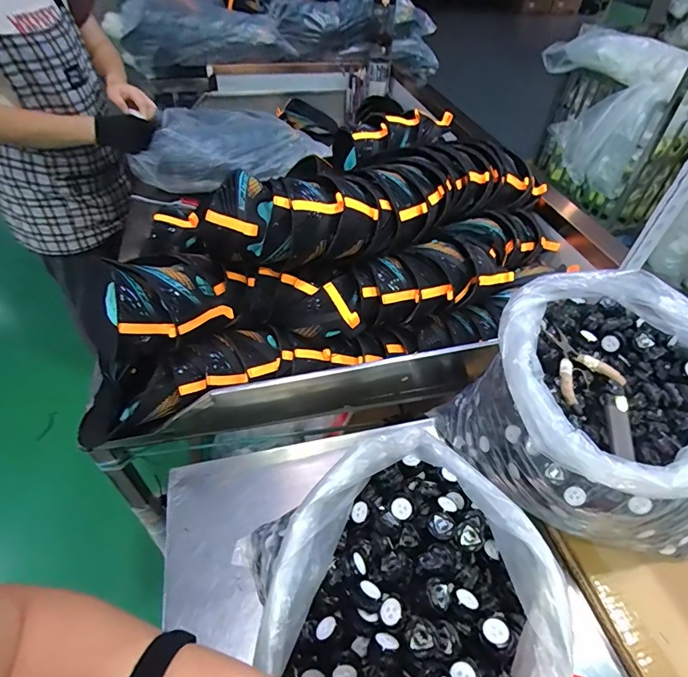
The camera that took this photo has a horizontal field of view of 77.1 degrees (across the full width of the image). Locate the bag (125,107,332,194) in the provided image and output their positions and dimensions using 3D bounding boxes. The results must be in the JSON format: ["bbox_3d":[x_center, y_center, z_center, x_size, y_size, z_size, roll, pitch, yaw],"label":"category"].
[{"bbox_3d":[-0.302,-0.500,1.104,0.209,0.138,0.499,36,55,28],"label":"bag"}]

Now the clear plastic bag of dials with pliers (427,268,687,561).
[{"bbox_3d":[0.298,0.094,0.518,0.245,0.228,0.280,-11,48,-13],"label":"clear plastic bag of dials with pliers"}]

